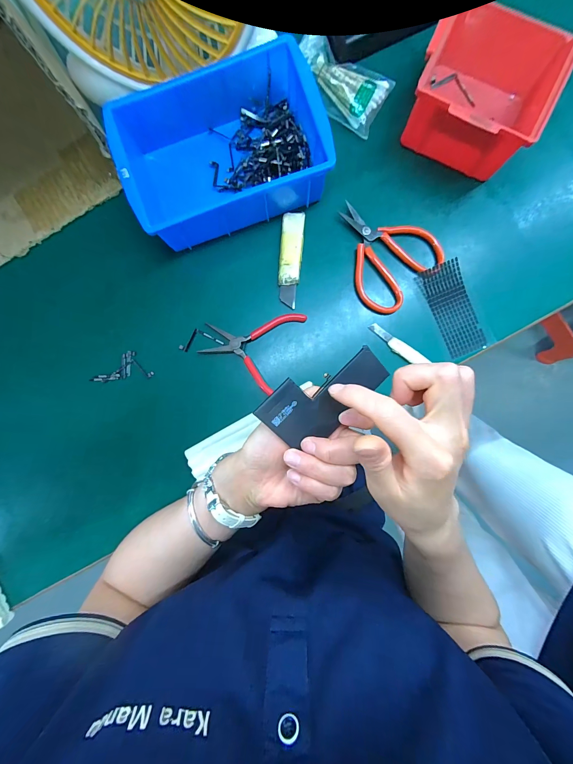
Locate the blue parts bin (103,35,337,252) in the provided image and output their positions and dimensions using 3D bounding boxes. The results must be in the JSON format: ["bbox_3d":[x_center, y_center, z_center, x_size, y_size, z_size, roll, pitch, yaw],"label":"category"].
[{"bbox_3d":[-0.066,-0.240,0.309,0.202,0.060,0.137,-19,93,2],"label":"blue parts bin"}]

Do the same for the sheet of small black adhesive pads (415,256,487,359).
[{"bbox_3d":[0.188,-0.082,0.334,0.044,0.006,0.103,-23,89,7],"label":"sheet of small black adhesive pads"}]

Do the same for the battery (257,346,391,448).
[{"bbox_3d":[0.029,0.008,0.225,0.092,0.004,0.056,-46,109,0],"label":"battery"}]

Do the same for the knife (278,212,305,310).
[{"bbox_3d":[0.005,-0.139,0.337,0.024,0.011,0.104,5,90,1],"label":"knife"}]

